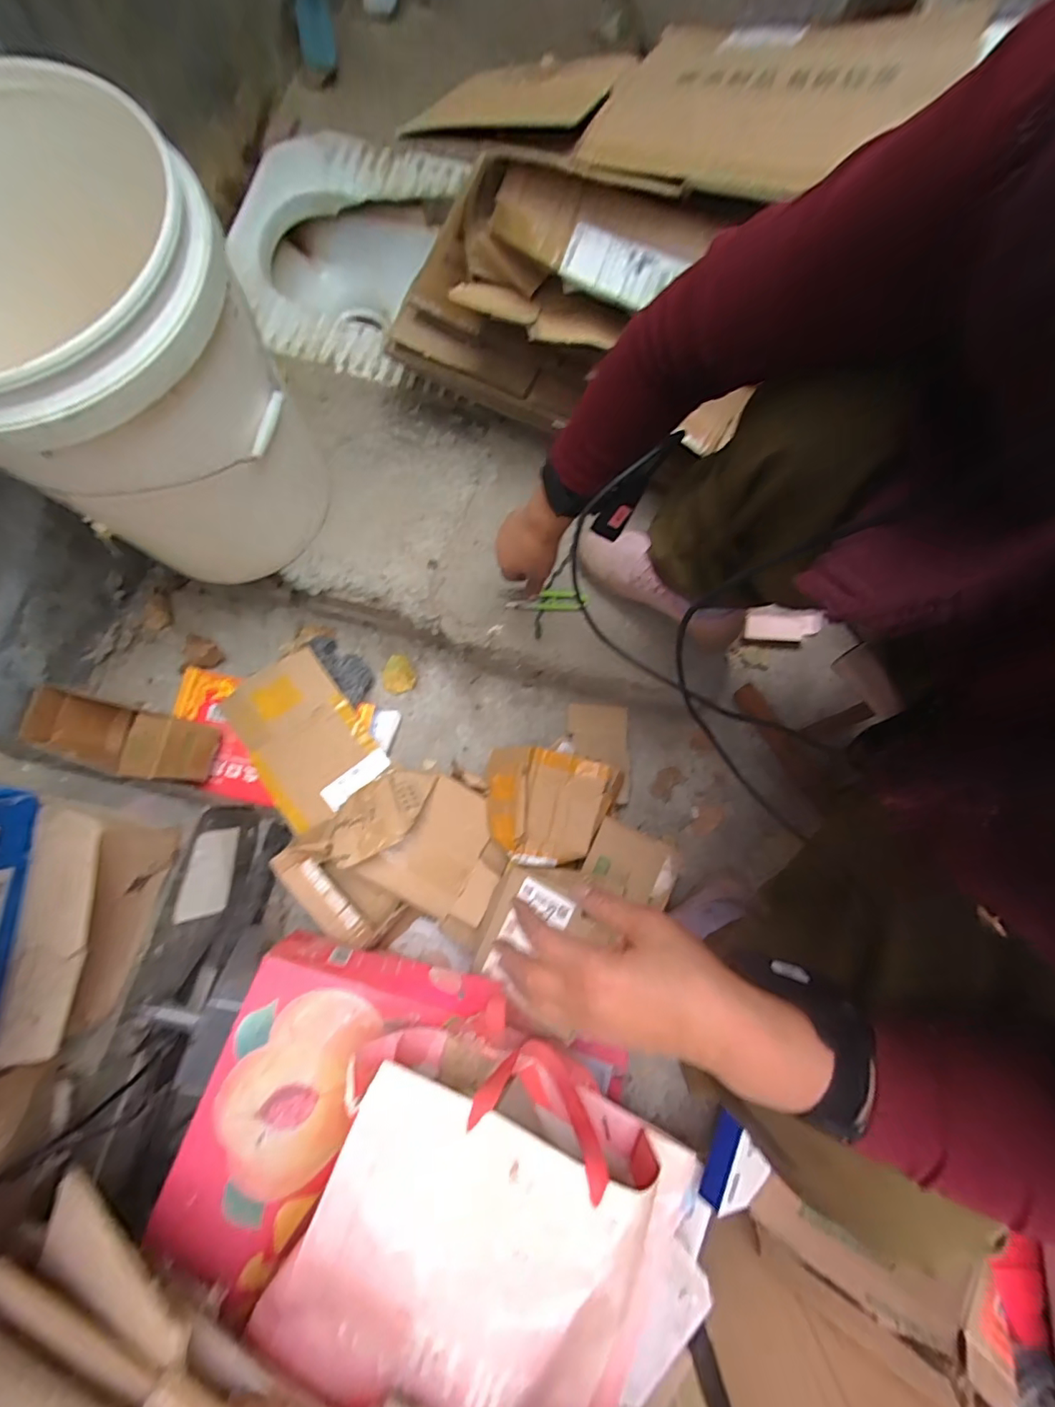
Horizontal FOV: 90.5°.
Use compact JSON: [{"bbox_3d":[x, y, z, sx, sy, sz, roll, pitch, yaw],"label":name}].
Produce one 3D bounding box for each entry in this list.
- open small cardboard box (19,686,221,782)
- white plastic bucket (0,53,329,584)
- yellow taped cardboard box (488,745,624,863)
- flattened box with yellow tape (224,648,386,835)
[{"bbox_3d":[-0.569,0.045,0.730,0.236,0.119,0.100,6,79,16],"label":"open small cardboard box"},{"bbox_3d":[-0.432,-0.353,0.558,0.361,0.365,0.301,43,82,8],"label":"white plastic bucket"},{"bbox_3d":[0.032,0.142,0.719,0.174,0.051,0.157,4,79,1],"label":"yellow taped cardboard box"},{"bbox_3d":[-0.324,0.049,0.755,0.157,0.021,0.219,-36,90,-9],"label":"flattened box with yellow tape"}]

